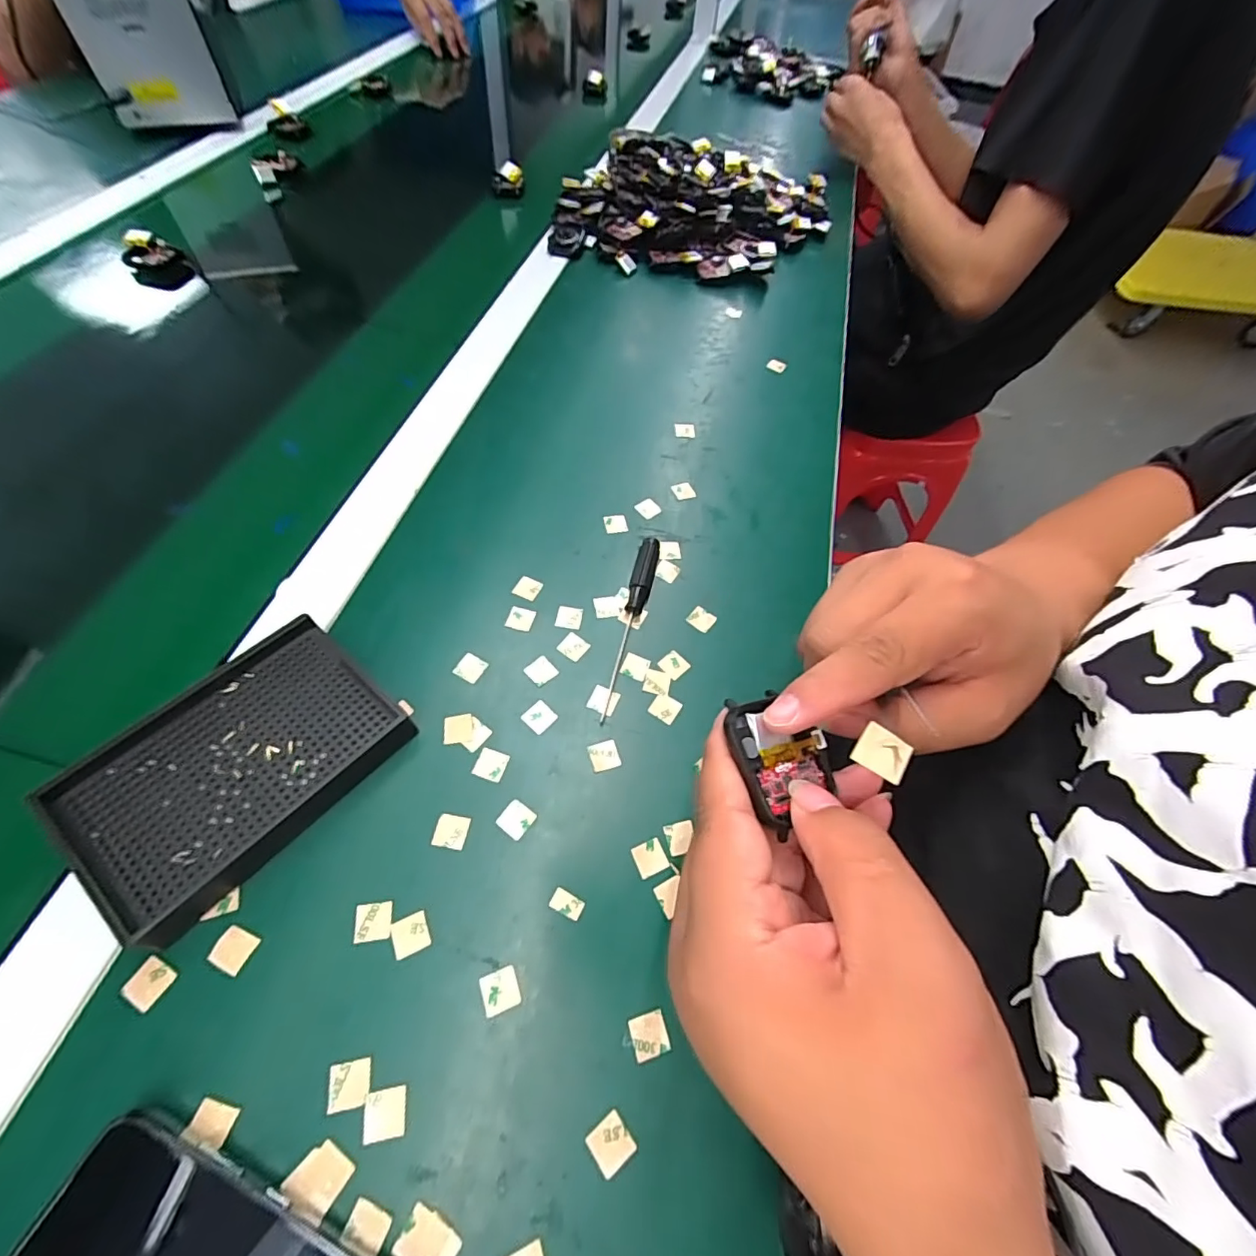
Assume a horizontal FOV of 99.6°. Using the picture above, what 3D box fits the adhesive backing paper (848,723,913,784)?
[{"bbox_3d":[0.083,0.041,0.172,0.016,0.004,0.013,33,62,14],"label":"adhesive backing paper"}]

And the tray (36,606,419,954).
[{"bbox_3d":[-0.192,0.066,0.266,0.097,0.023,0.138,35,62,14],"label":"tray"}]

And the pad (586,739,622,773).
[{"bbox_3d":[-0.013,0.070,0.293,0.016,0.004,0.016,-15,62,-15],"label":"pad"}]

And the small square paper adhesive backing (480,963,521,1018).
[{"bbox_3d":[-0.057,0.160,0.234,0.016,0.004,0.016,-18,63,-16],"label":"small square paper adhesive backing"}]

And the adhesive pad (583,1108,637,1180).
[{"bbox_3d":[-0.006,0.207,0.213,0.015,0.004,0.016,-34,68,-23],"label":"adhesive pad"}]

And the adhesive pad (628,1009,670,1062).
[{"bbox_3d":[0.009,0.178,0.232,0.016,0.004,0.016,-12,61,-13],"label":"adhesive pad"}]

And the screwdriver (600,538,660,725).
[{"bbox_3d":[0.001,-0.004,0.333,0.014,0.012,0.131,14,59,2],"label":"screwdriver"}]

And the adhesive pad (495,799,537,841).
[{"bbox_3d":[-0.057,0.097,0.271,0.016,0.004,0.016,34,62,14],"label":"adhesive pad"}]

